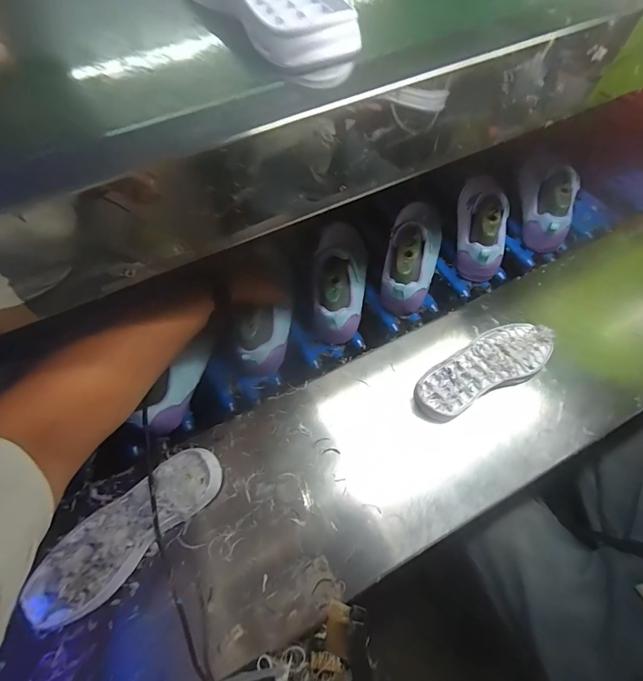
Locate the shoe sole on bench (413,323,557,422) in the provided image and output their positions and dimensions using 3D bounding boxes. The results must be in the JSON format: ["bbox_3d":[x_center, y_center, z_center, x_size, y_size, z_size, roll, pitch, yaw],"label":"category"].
[{"bbox_3d":[0.225,0.038,0.510,0.215,0.030,0.079,-28,67,-11],"label":"shoe sole on bench"}]

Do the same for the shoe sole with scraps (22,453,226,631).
[{"bbox_3d":[-0.212,0.206,0.409,0.217,0.033,0.080,-38,69,-15],"label":"shoe sole with scraps"}]

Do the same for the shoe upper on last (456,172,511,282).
[{"bbox_3d":[0.266,-0.182,0.599,0.073,0.076,0.159,2,89,3],"label":"shoe upper on last"}]

